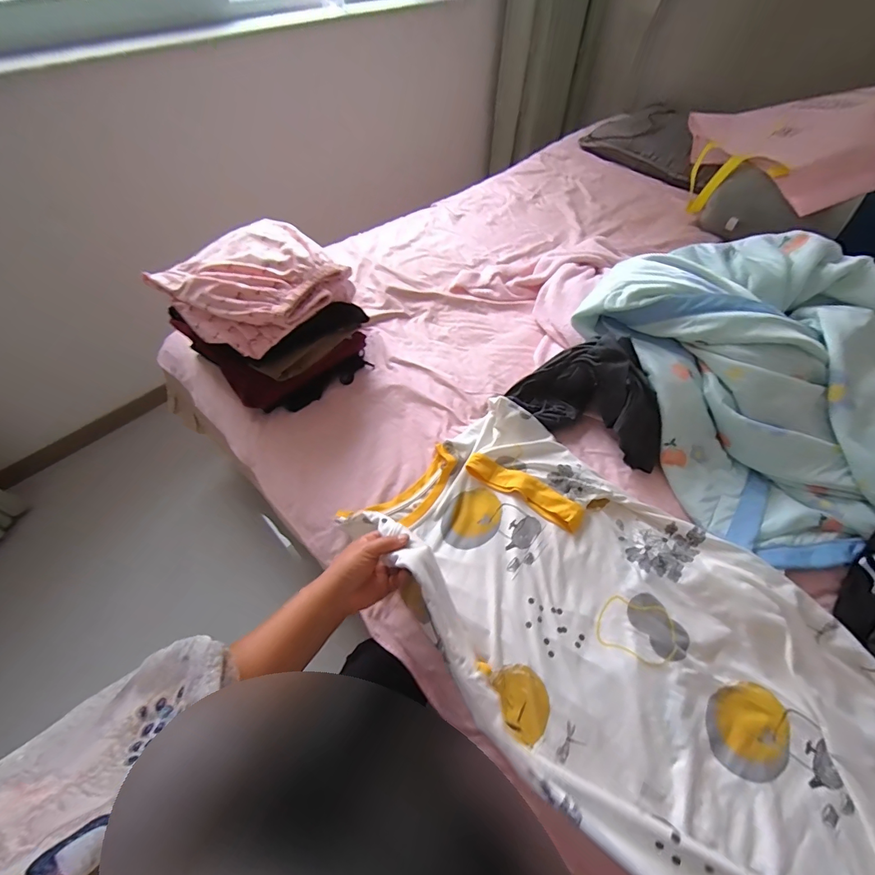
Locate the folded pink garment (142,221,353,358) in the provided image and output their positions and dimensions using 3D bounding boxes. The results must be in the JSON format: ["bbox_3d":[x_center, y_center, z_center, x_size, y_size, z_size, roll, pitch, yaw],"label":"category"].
[{"bbox_3d":[-0.298,-0.264,0.713,0.224,0.081,0.272,33,60,21],"label":"folded pink garment"}]

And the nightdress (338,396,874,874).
[{"bbox_3d":[0.276,0.257,0.486,0.804,0.115,0.382,35,61,22],"label":"nightdress"}]

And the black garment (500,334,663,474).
[{"bbox_3d":[0.264,-0.075,0.709,0.255,0.145,0.135,25,57,16],"label":"black garment"}]

